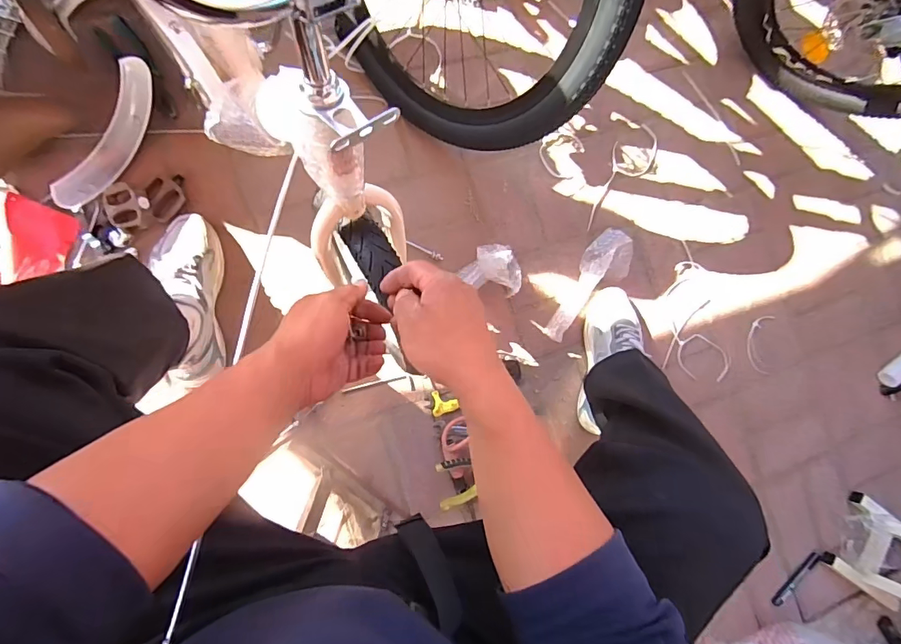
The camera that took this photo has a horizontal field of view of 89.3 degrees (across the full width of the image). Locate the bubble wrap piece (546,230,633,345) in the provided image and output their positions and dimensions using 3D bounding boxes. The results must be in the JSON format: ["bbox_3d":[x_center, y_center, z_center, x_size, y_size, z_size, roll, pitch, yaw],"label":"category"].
[{"bbox_3d":[0.270,-0.076,0.892,0.257,0.050,0.092,-44,94,-11],"label":"bubble wrap piece"}]

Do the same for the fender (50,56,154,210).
[{"bbox_3d":[-0.540,-0.288,0.708,0.059,0.072,0.246,31,80,-7],"label":"fender"}]

